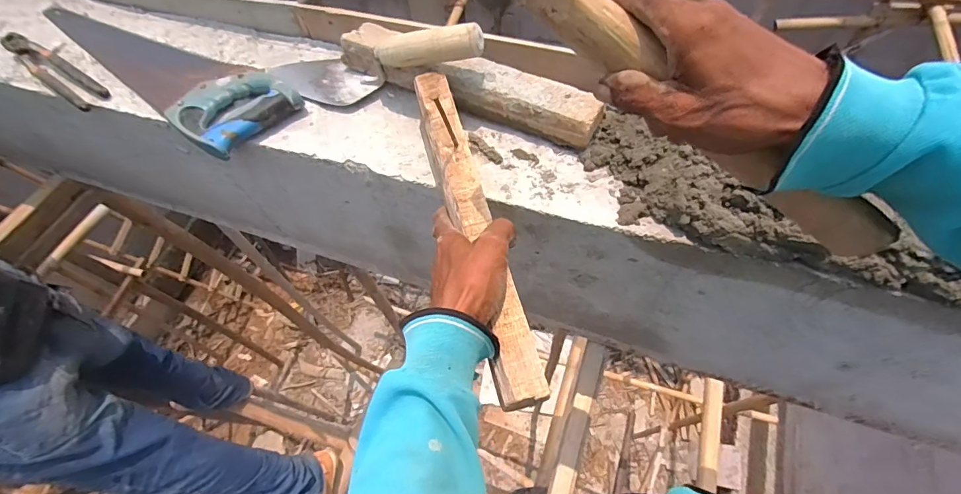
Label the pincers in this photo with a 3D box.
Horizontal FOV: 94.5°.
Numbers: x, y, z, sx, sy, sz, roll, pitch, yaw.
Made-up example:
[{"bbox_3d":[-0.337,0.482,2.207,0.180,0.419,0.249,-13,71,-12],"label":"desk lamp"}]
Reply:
[{"bbox_3d":[-0.593,-0.247,0.613,0.215,0.021,0.042,31,68,19],"label":"pincers"}]

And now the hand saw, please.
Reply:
[{"bbox_3d":[-0.441,-0.261,0.607,0.470,0.031,0.123,34,69,20],"label":"hand saw"}]

